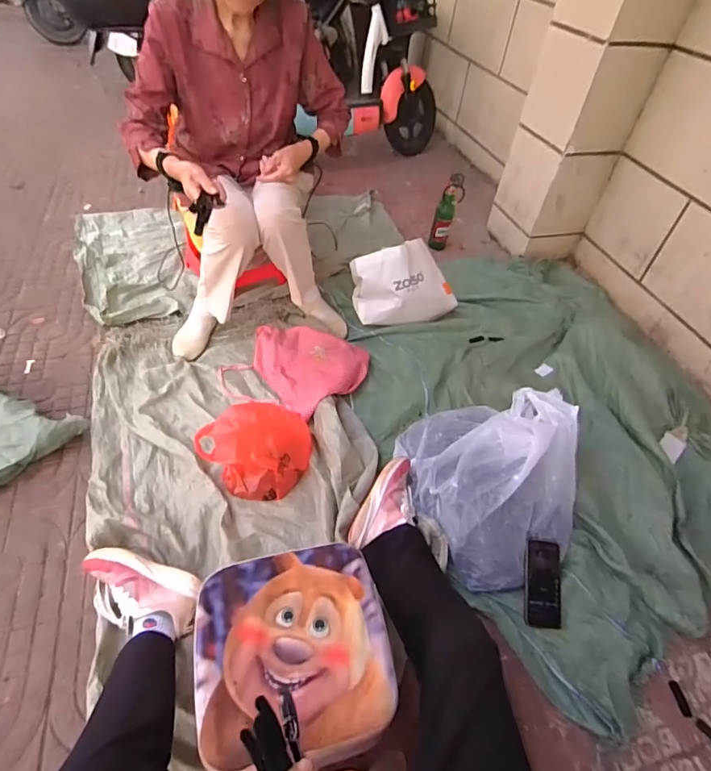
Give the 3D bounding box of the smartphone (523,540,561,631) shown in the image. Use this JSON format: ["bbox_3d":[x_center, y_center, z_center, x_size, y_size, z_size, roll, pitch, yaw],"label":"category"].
[{"bbox_3d":[0.384,0.403,0.955,0.086,0.013,0.162,9,74,-14],"label":"smartphone"}]

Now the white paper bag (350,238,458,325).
[{"bbox_3d":[0.157,-0.306,1.459,0.329,0.234,0.171,-3,47,-10],"label":"white paper bag"}]

